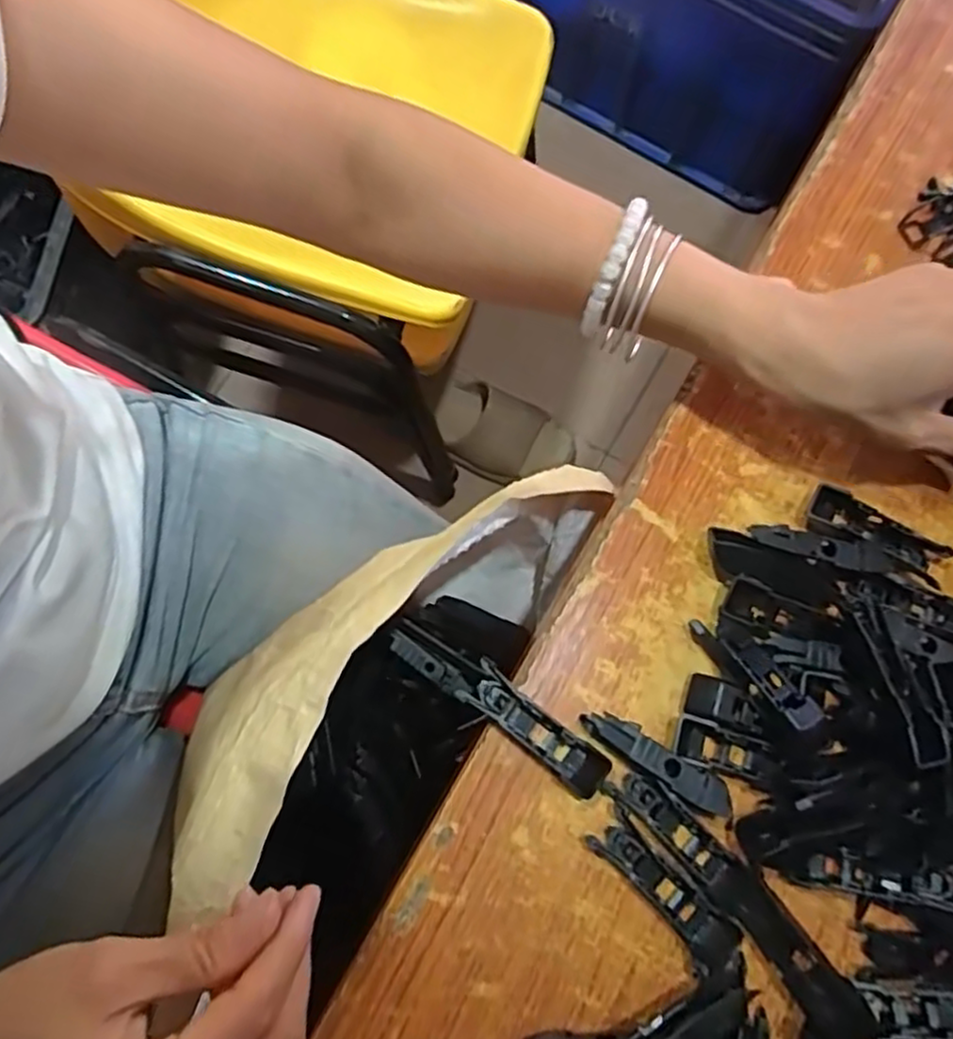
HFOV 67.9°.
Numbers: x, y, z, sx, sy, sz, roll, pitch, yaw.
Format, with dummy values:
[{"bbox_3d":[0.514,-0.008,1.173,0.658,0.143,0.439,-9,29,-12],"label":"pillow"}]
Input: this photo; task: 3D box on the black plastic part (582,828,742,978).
[{"bbox_3d":[0.075,0.151,0.285,0.069,0.011,0.020,42,78,9],"label":"black plastic part"}]

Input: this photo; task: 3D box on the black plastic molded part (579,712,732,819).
[{"bbox_3d":[0.074,0.100,0.294,0.064,0.016,0.015,36,77,7],"label":"black plastic molded part"}]

